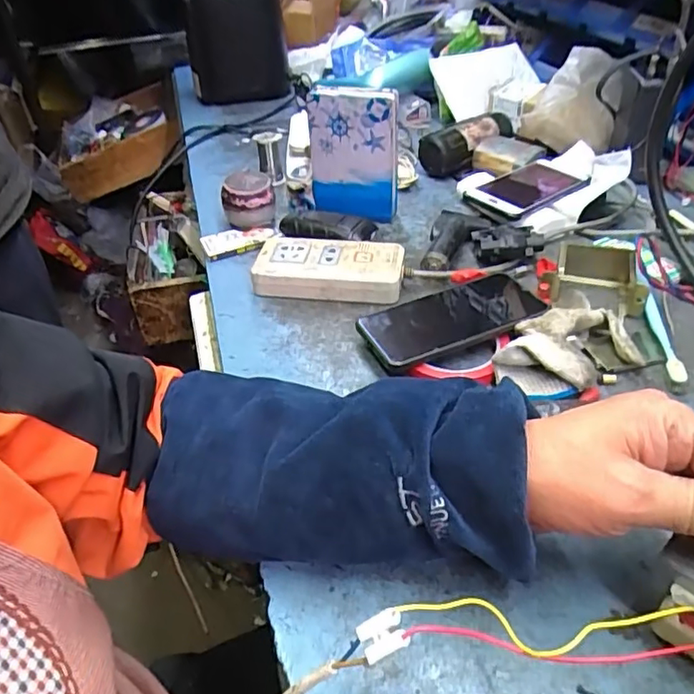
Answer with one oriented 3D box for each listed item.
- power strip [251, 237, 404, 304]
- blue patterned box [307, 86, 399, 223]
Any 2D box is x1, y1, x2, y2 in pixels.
[{"bbox_3d":[-0.018,-0.079,0.584,0.147,0.037,0.064,3,40,9],"label":"power strip"},{"bbox_3d":[0.006,-0.211,0.639,0.100,0.158,0.024,11,54,11],"label":"blue patterned box"}]

